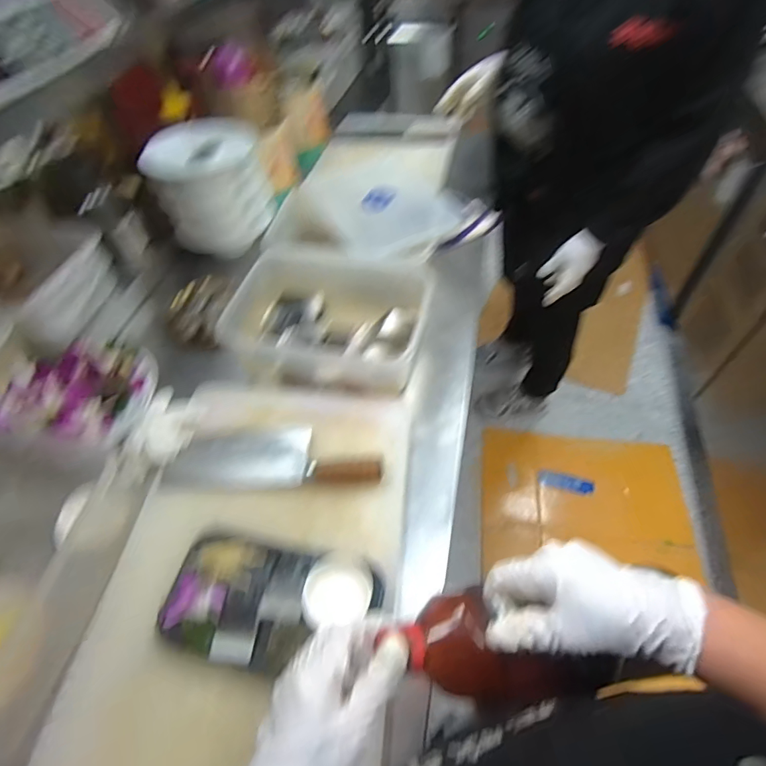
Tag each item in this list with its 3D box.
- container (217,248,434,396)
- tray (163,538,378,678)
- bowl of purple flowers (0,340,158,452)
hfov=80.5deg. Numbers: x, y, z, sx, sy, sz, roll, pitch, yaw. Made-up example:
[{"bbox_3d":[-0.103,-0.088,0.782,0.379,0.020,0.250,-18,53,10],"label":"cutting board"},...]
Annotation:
[{"bbox_3d":[-0.079,-0.109,0.765,0.317,0.104,0.241,13,55,13],"label":"container"},{"bbox_3d":[-0.124,0.247,0.505,0.236,0.036,0.135,6,53,8],"label":"tray"},{"bbox_3d":[-0.436,0.014,0.648,0.170,0.062,0.182,-2,53,2],"label":"bowl of purple flowers"}]

